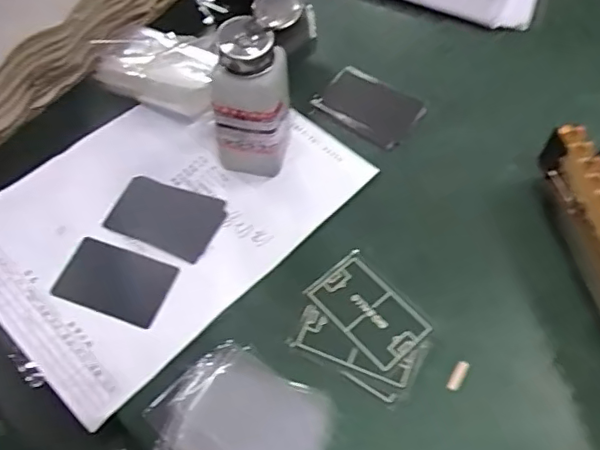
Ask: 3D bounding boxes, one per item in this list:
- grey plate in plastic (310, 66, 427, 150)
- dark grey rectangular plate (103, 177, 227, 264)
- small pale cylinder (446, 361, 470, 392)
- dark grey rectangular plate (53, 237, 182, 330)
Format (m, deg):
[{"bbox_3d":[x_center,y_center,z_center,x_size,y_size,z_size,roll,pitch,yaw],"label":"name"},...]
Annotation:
[{"bbox_3d":[0.063,-0.111,0.536,0.092,0.011,0.058,32,64,18],"label":"grey plate in plastic"},{"bbox_3d":[-0.108,-0.007,0.474,0.086,0.005,0.058,20,62,10],"label":"dark grey rectangular plate"},{"bbox_3d":[0.111,0.105,0.405,0.008,0.004,0.024,28,64,20],"label":"small pale cylinder"},{"bbox_3d":[-0.140,0.042,0.443,0.082,0.005,0.053,17,61,11],"label":"dark grey rectangular plate"}]

